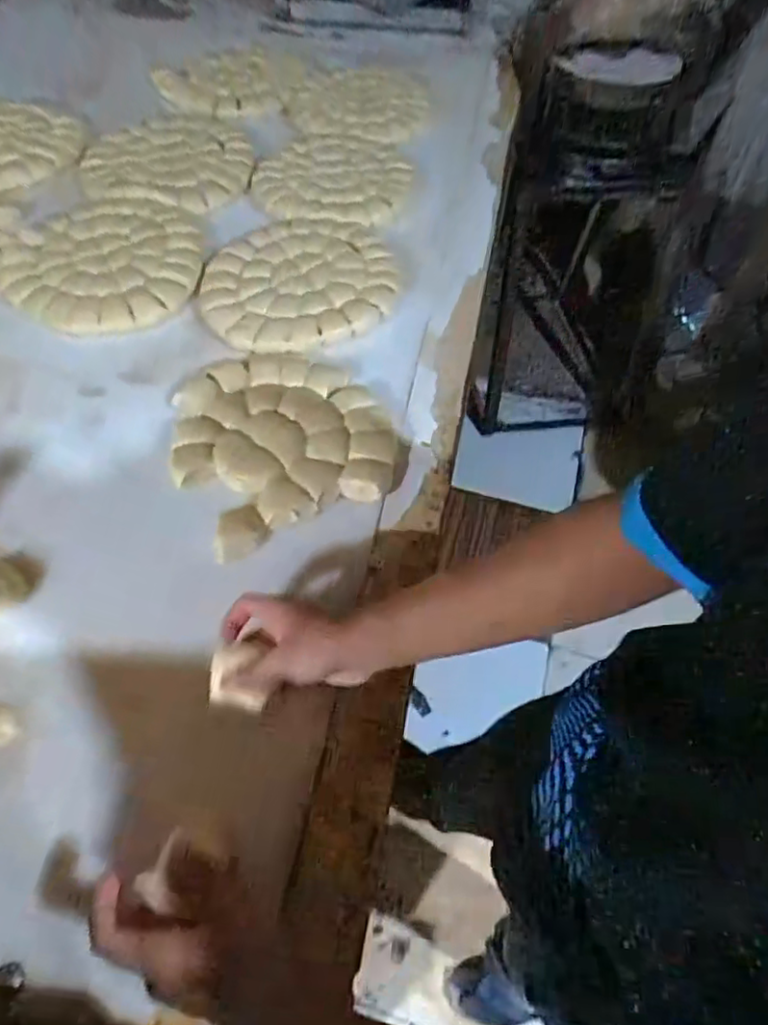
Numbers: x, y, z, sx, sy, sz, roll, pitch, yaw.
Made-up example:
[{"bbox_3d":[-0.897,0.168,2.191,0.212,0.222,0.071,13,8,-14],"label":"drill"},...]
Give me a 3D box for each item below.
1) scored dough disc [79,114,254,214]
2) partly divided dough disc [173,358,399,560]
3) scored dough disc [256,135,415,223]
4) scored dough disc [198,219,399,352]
[{"bbox_3d":[-0.346,-0.566,1.004,0.265,0.023,0.276,2,56,-3],"label":"scored dough disc"},{"bbox_3d":[-0.122,-0.094,0.702,0.227,0.024,0.244,2,56,-3],"label":"partly divided dough disc"},{"bbox_3d":[-0.082,-0.541,1.006,0.225,0.024,0.262,23,57,12],"label":"scored dough disc"},{"bbox_3d":[-0.112,-0.325,0.859,0.270,0.021,0.251,2,56,-3],"label":"scored dough disc"}]

